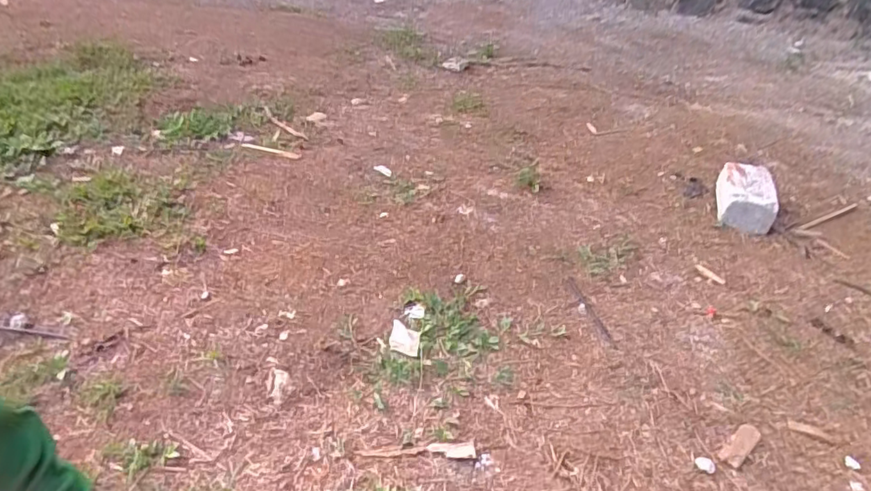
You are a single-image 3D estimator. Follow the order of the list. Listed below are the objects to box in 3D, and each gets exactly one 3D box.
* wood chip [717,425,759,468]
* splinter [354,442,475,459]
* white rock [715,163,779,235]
[{"bbox_3d":[0.391,0.253,0.695,0.090,0.005,0.025,-26,44,-35],"label":"wood chip"},{"bbox_3d":[-0.024,0.254,0.671,0.146,0.005,0.021,1,34,-4],"label":"splinter"},{"bbox_3d":[0.688,-0.114,1.205,0.111,0.074,0.193,14,36,14],"label":"white rock"}]

